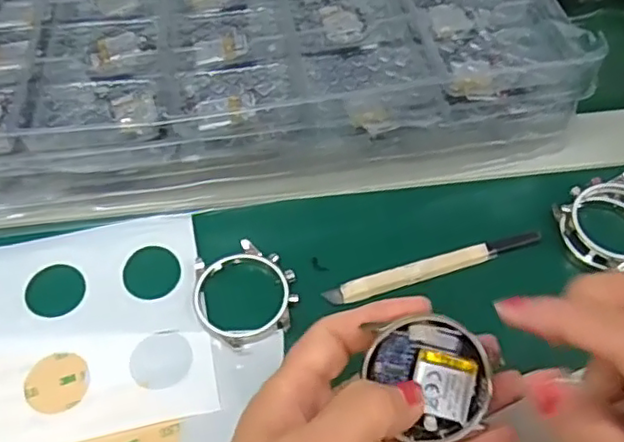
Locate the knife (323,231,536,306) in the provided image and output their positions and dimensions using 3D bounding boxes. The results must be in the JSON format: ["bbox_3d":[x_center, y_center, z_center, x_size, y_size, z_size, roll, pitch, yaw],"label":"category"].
[{"bbox_3d":[0.062,0.023,0.311,0.113,0.010,0.010,-16,55,-10],"label":"knife"}]

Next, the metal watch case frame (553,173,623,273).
[{"bbox_3d":[0.152,0.000,0.315,0.052,0.019,0.045,-6,54,-2],"label":"metal watch case frame"}]

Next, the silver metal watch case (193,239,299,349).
[{"bbox_3d":[-0.033,0.033,0.303,0.048,0.005,0.051,-19,56,-12],"label":"silver metal watch case"}]

